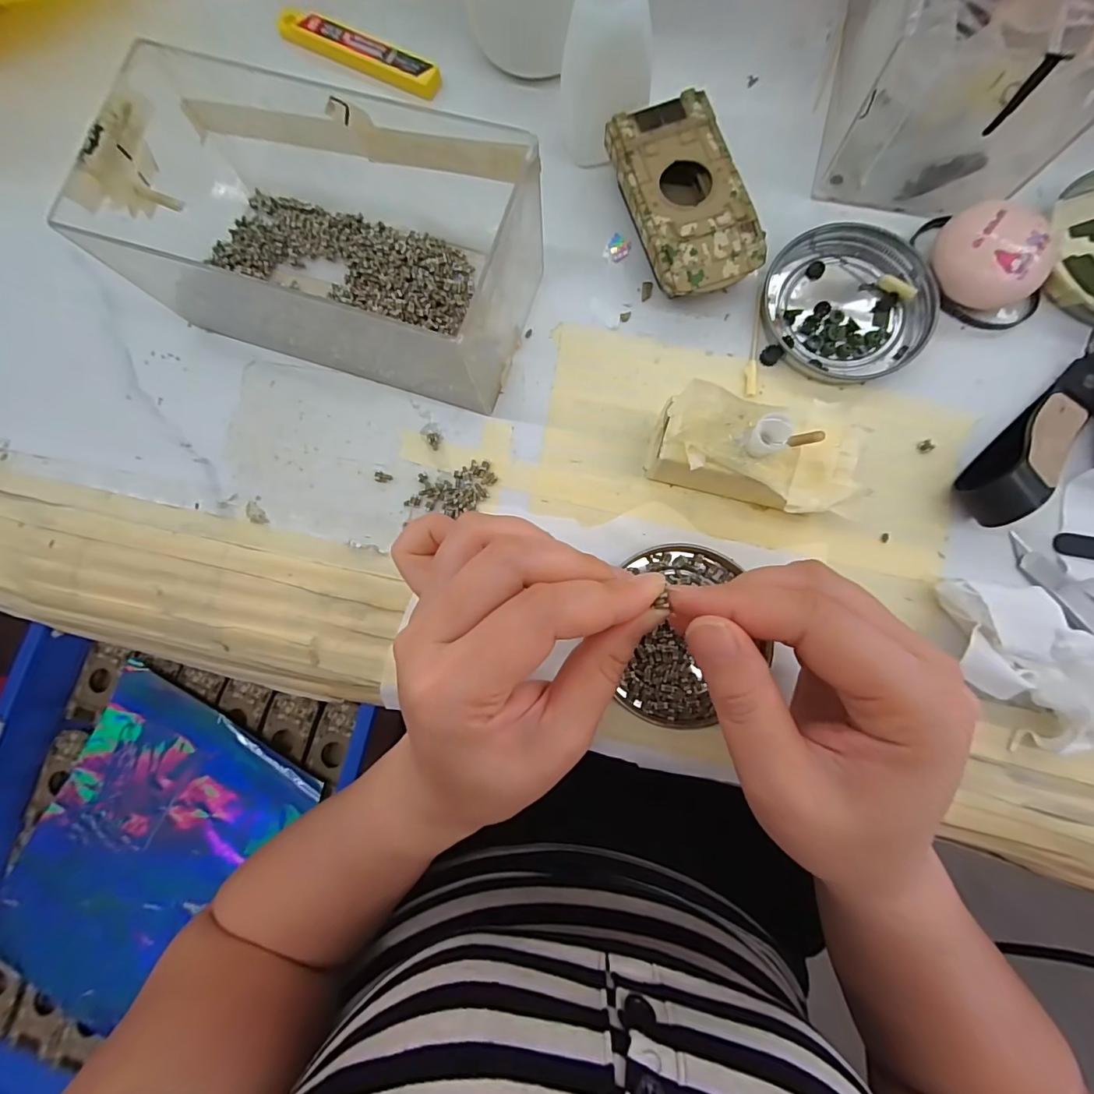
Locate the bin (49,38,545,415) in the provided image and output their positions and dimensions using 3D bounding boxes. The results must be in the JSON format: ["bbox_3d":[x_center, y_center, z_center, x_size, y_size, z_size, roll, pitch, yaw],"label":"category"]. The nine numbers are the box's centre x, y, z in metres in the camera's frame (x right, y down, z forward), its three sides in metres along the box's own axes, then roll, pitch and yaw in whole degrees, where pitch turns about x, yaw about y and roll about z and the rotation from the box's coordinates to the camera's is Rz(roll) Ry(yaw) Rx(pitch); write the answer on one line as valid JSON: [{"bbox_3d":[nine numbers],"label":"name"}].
[{"bbox_3d":[-0.099,-0.143,0.221,0.180,0.069,0.097,19,84,6],"label":"bin"}]

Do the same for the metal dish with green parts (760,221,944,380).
[{"bbox_3d":[0.148,-0.120,0.234,0.078,0.008,0.074,0,82,4],"label":"metal dish with green parts"}]

